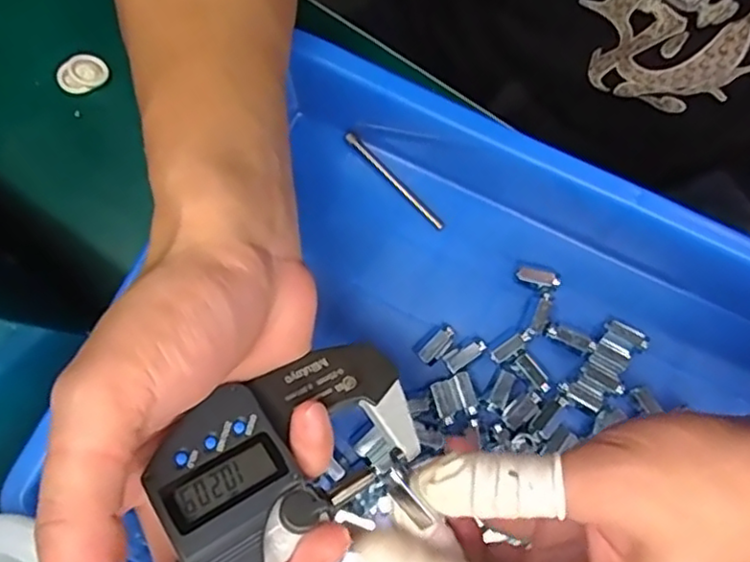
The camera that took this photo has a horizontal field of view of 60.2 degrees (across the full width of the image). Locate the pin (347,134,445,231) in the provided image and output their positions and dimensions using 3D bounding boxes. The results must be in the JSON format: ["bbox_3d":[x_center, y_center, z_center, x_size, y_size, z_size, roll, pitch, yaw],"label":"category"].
[{"bbox_3d":[0.011,-0.054,0.345,0.070,0.005,0.006,44,81,7],"label":"pin"}]

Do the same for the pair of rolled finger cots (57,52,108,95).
[{"bbox_3d":[-0.162,-0.115,0.359,0.026,0.012,0.020,-35,81,-7],"label":"pair of rolled finger cots"}]

